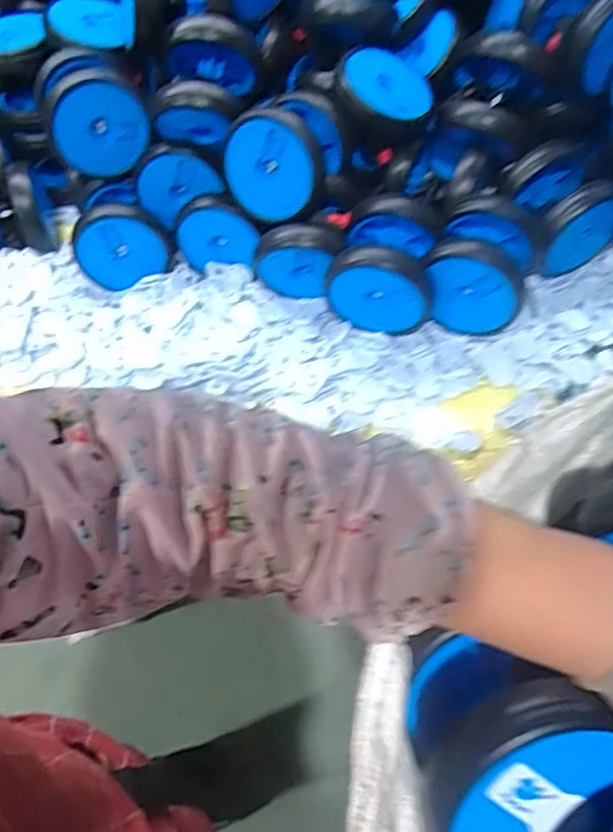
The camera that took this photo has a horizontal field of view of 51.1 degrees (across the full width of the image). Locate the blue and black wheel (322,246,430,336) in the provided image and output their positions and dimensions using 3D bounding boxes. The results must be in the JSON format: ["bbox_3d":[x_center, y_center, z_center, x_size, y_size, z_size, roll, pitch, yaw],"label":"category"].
[{"bbox_3d":[0.089,-0.150,0.778,0.124,0.122,0.027,-1,54,4],"label":"blue and black wheel"}]

